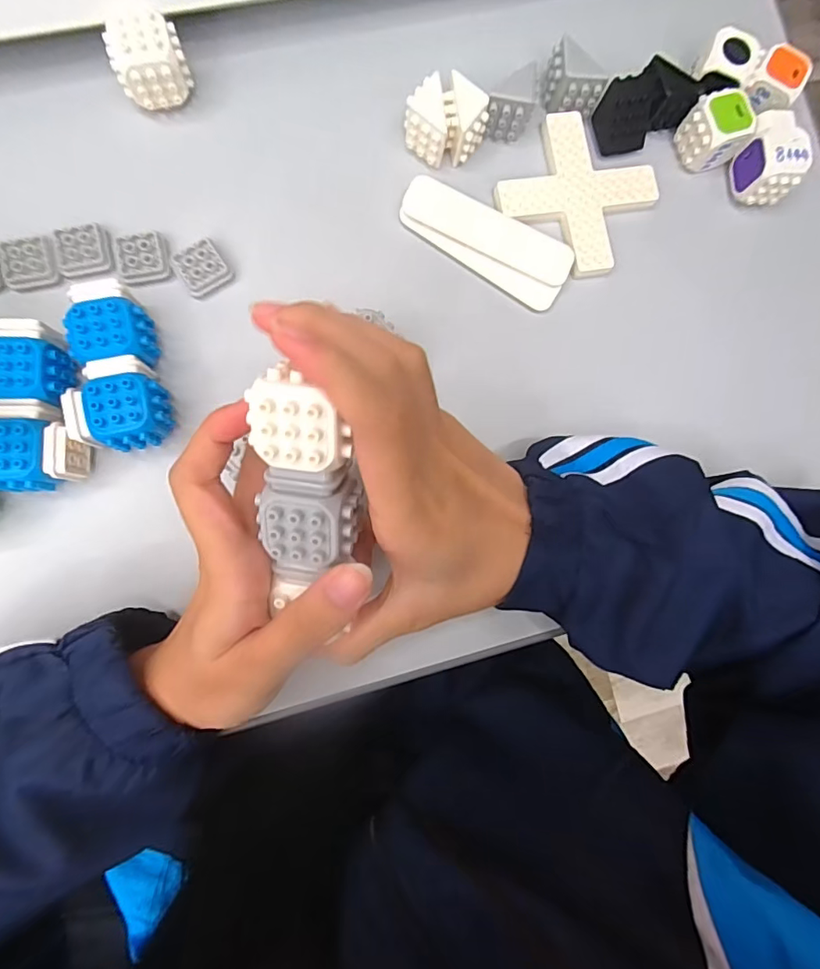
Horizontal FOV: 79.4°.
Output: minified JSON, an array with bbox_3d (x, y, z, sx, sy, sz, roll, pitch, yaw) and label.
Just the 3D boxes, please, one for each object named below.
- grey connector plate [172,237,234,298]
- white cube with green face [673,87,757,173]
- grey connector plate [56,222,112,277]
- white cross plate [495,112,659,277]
[{"bbox_3d":[-0.117,-0.122,0.279,0.026,0.006,0.029,-32,89,-9],"label":"grey connector plate"},{"bbox_3d":[0.192,-0.224,0.312,0.033,0.030,0.032,-17,87,-8],"label":"white cube with green face"},{"bbox_3d":[-0.180,-0.130,0.273,0.028,0.004,0.027,-12,86,-8],"label":"grey connector plate"},{"bbox_3d":[0.105,-0.181,0.309,0.083,0.006,0.083,35,82,-3],"label":"white cross plate"}]

